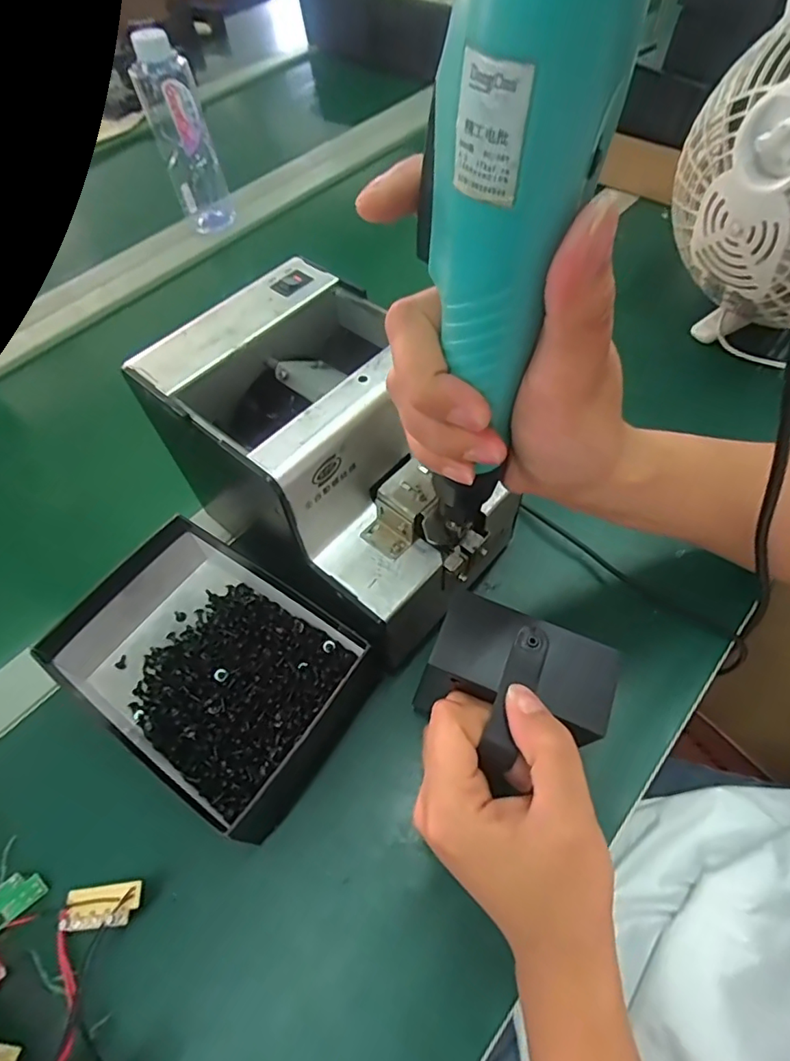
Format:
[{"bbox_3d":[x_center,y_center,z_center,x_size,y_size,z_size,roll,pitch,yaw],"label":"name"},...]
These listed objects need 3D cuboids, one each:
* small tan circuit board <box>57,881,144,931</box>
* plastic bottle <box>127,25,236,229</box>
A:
[{"bbox_3d":[-0.144,0.183,0.264,0.046,0.005,0.019,-18,33,16],"label":"small tan circuit board"},{"bbox_3d":[-0.226,-0.423,0.581,0.058,0.179,0.057,-17,58,-7],"label":"plastic bottle"}]

